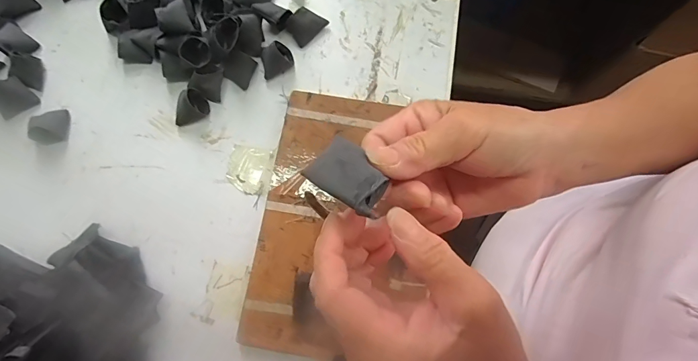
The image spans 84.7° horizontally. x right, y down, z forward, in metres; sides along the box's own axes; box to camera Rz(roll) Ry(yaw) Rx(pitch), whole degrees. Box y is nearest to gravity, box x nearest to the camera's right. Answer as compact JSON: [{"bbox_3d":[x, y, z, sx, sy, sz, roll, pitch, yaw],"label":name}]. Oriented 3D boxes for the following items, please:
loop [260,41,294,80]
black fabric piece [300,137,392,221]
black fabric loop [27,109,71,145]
[{"bbox_3d":[-0.084,-0.141,0.440,0.036,0.027,0.035,0,77,2],"label":"loop"},{"bbox_3d":[0.002,-0.004,0.182,0.036,0.004,0.035,31,48,5],"label":"black fabric piece"},{"bbox_3d":[-0.342,-0.062,0.437,0.036,0.016,0.039,-9,77,0],"label":"black fabric loop"}]

